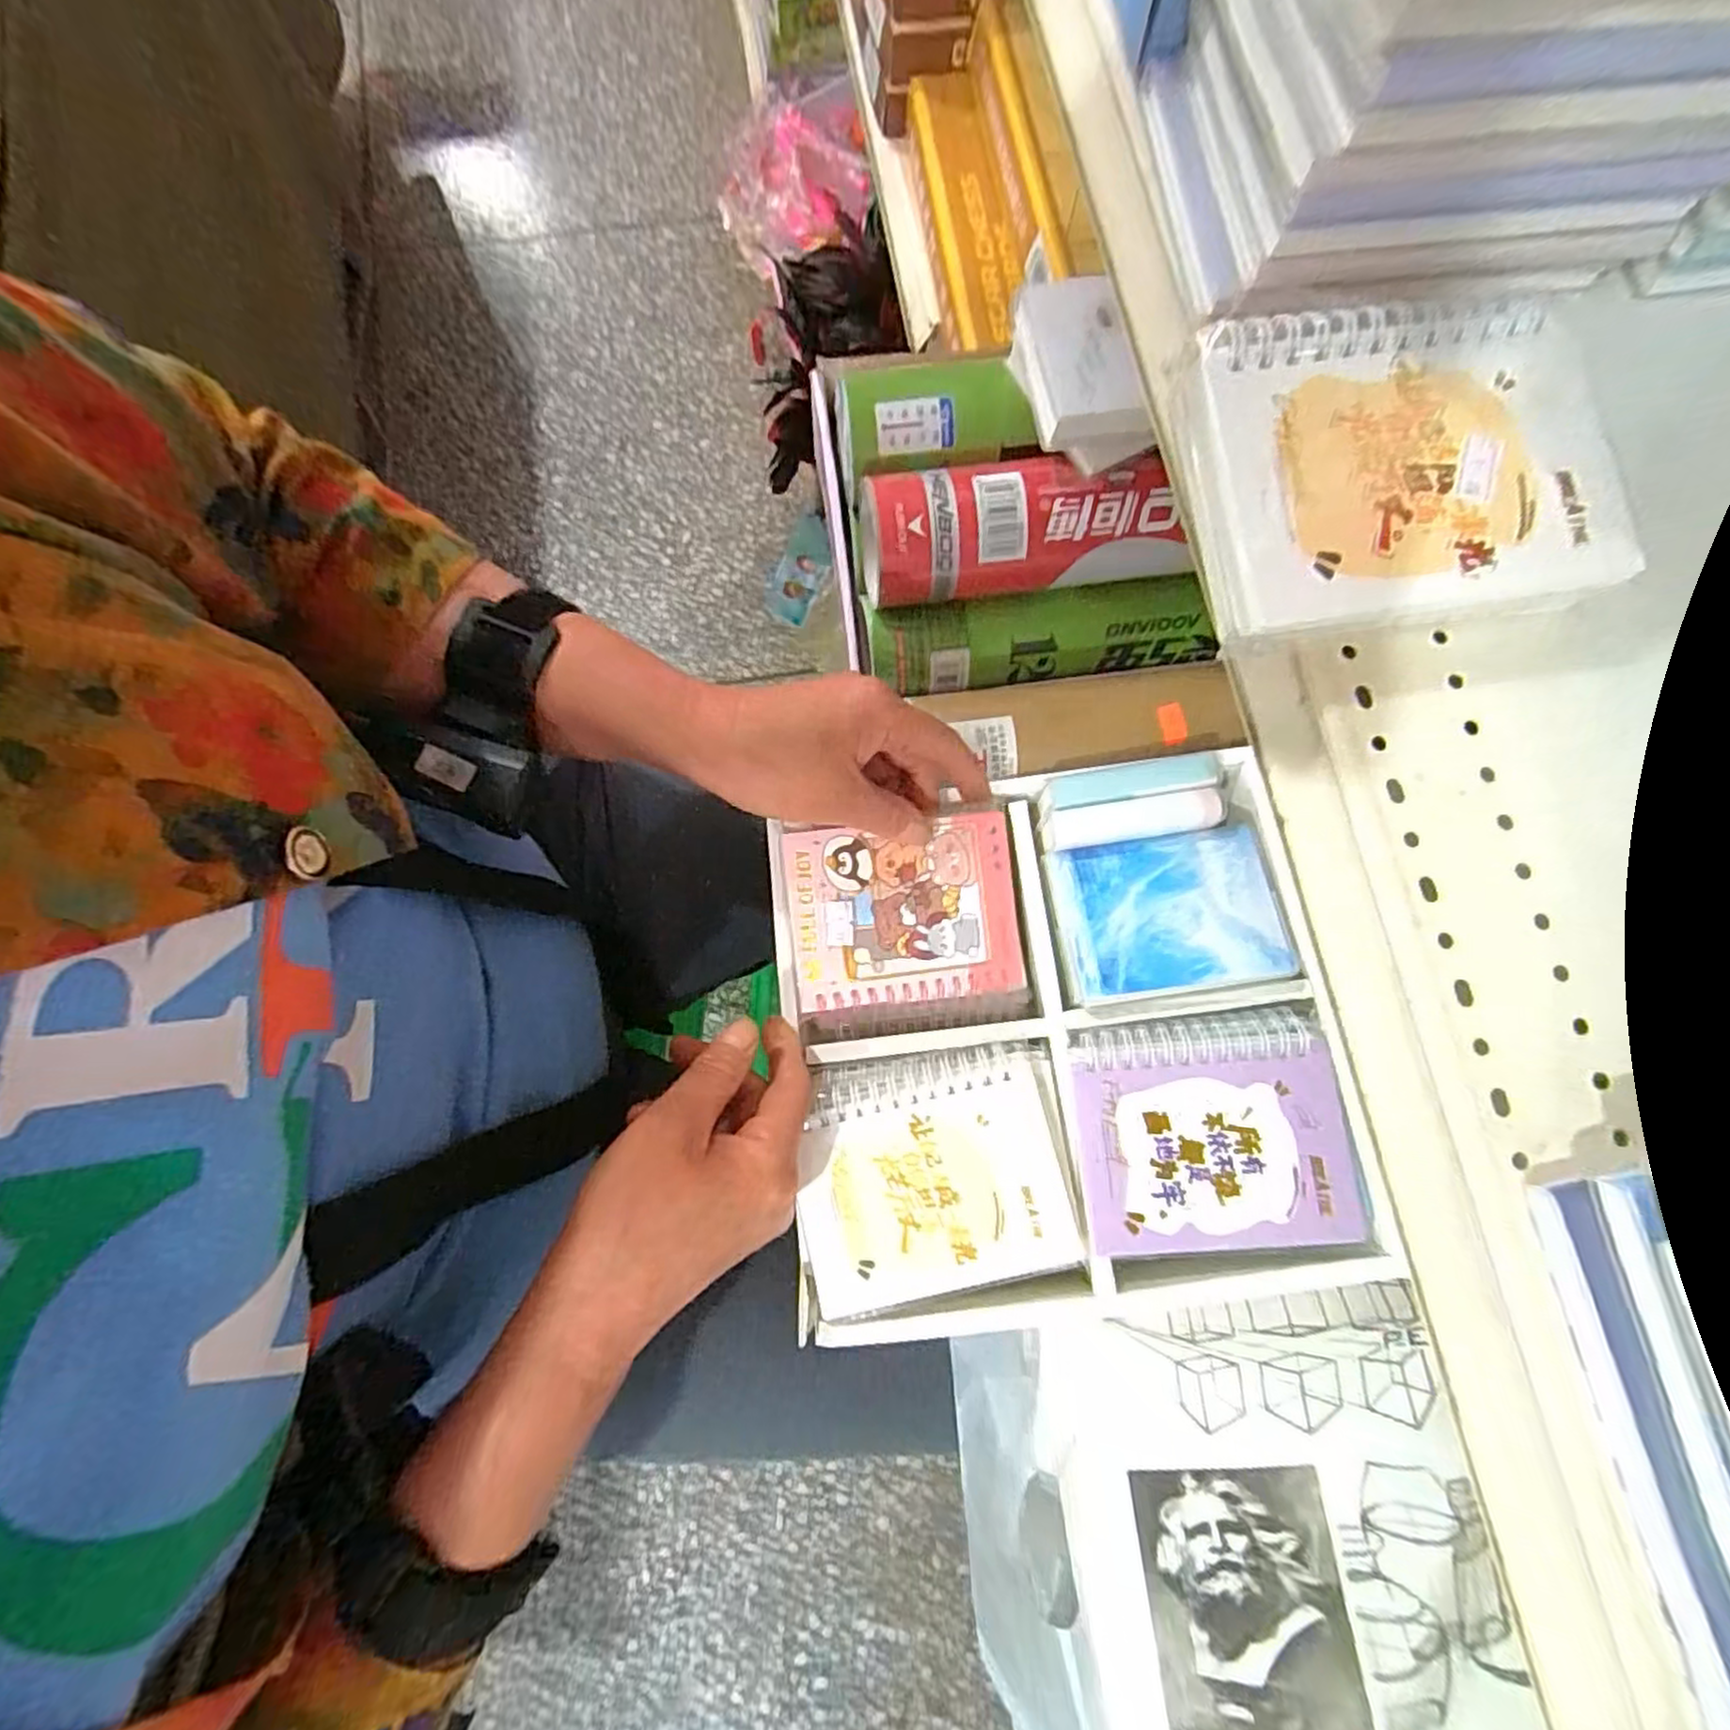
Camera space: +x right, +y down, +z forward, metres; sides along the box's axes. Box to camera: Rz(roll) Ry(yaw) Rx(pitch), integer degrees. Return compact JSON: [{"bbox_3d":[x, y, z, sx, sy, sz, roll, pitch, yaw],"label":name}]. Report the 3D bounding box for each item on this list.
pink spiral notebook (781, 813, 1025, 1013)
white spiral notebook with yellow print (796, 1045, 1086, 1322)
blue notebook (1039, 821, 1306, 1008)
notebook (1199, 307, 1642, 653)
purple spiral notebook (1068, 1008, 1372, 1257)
[{"bbox_3d":[0.020,0.023,0.358,0.111,0.022,0.085,-7,80,-3],"label":"pink spiral notebook"},{"bbox_3d":[0.028,0.137,0.321,0.114,0.012,0.100,-12,80,-4],"label":"white spiral notebook with yellow print"},{"bbox_3d":[0.147,0.023,0.352,0.101,0.017,0.075,-8,80,-3],"label":"blue notebook"},{"bbox_3d":[0.159,-0.116,0.217,0.112,0.024,0.091,-5,80,-2],"label":"notebook"},{"bbox_3d":[0.154,0.118,0.325,0.113,0.020,0.095,-4,80,-2],"label":"purple spiral notebook"}]

